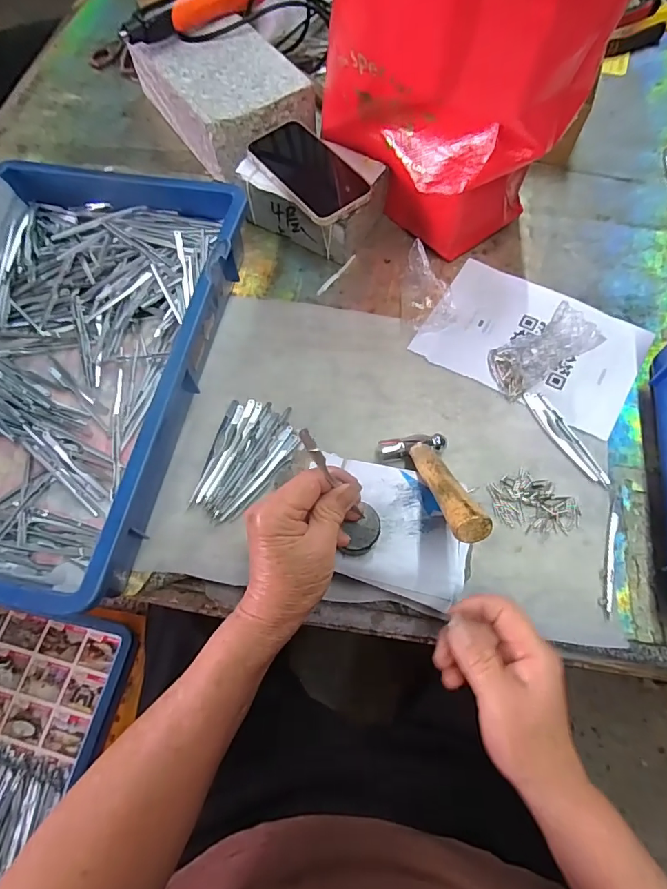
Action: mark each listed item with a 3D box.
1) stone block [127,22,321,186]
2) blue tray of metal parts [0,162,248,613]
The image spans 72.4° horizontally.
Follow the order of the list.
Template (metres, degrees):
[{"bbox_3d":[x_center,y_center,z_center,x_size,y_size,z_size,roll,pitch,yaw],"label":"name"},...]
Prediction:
[{"bbox_3d":[-0.142,-0.455,0.594,0.142,0.079,0.244,-34,72,-12],"label":"stone block"},{"bbox_3d":[-0.259,-0.084,0.427,0.266,0.074,0.412,10,69,5],"label":"blue tray of metal parts"}]

